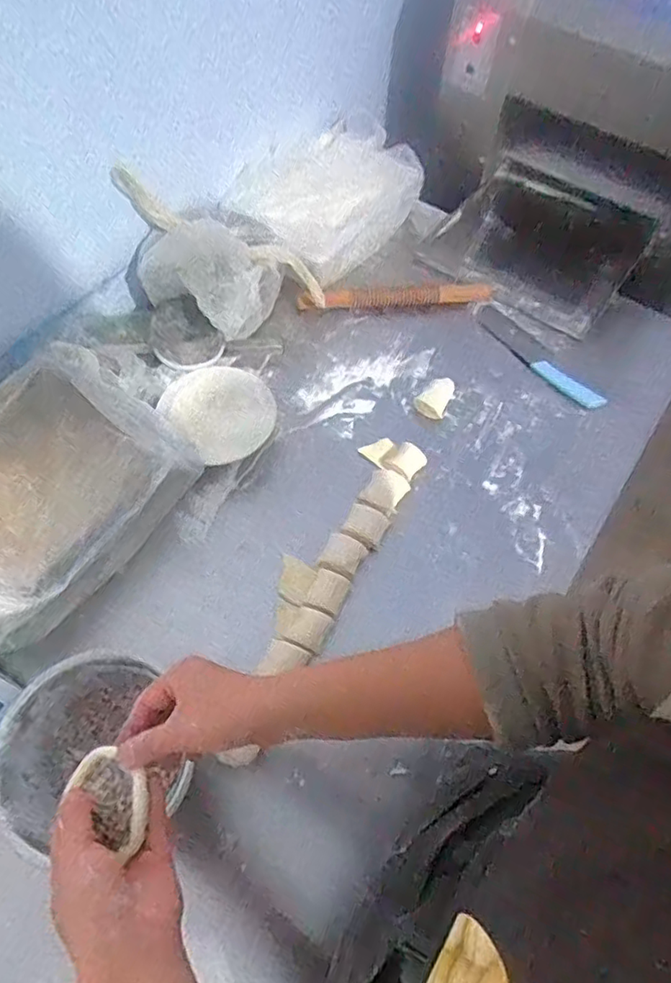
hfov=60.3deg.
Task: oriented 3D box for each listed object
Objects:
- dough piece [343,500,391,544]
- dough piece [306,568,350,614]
[{"bbox_3d":[0.045,0.045,0.803,0.058,0.030,0.051,20,63,9],"label":"dough piece"},{"bbox_3d":[-0.010,0.131,0.751,0.044,0.030,0.049,20,63,9],"label":"dough piece"}]

